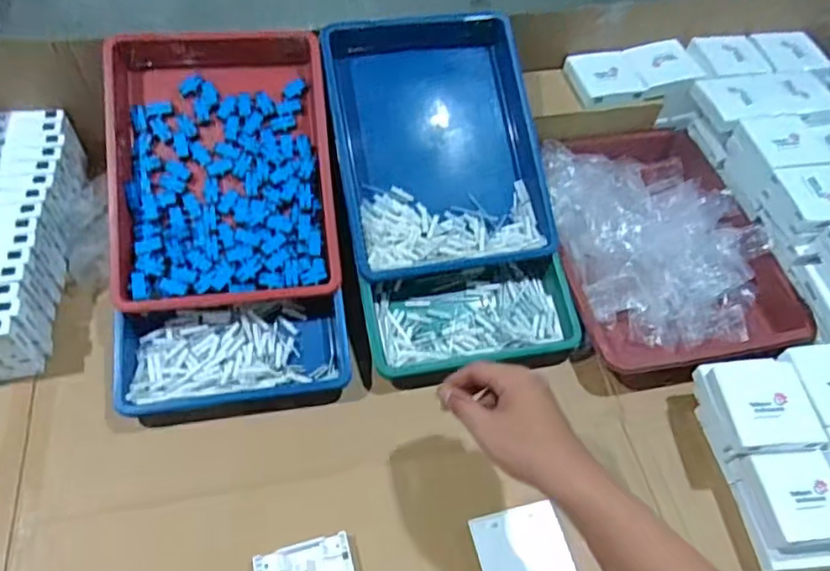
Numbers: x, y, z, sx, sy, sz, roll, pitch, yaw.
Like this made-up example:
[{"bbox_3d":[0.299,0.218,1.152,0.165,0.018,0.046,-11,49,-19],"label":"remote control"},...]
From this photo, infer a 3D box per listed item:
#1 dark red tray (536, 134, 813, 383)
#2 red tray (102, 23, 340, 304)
[{"bbox_3d":[0.300,-0.046,0.761,0.257,0.071,0.348,-7,56,-10],"label":"dark red tray"},{"bbox_3d":[-0.216,-0.137,0.683,0.238,0.044,0.321,-5,77,-9],"label":"red tray"}]

